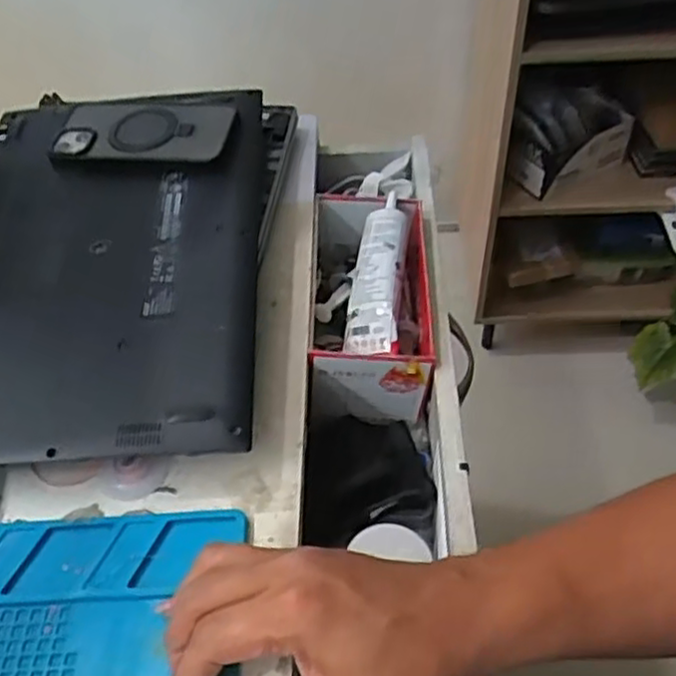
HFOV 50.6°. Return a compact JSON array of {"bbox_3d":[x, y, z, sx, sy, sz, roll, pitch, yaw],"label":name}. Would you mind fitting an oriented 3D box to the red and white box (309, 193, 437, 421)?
[{"bbox_3d":[0.028,-0.032,0.590,0.092,0.092,0.180,-2,48,3],"label":"red and white box"}]

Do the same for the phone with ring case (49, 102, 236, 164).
[{"bbox_3d":[-0.160,-0.172,0.590,0.152,0.008,0.073,4,55,12],"label":"phone with ring case"}]

